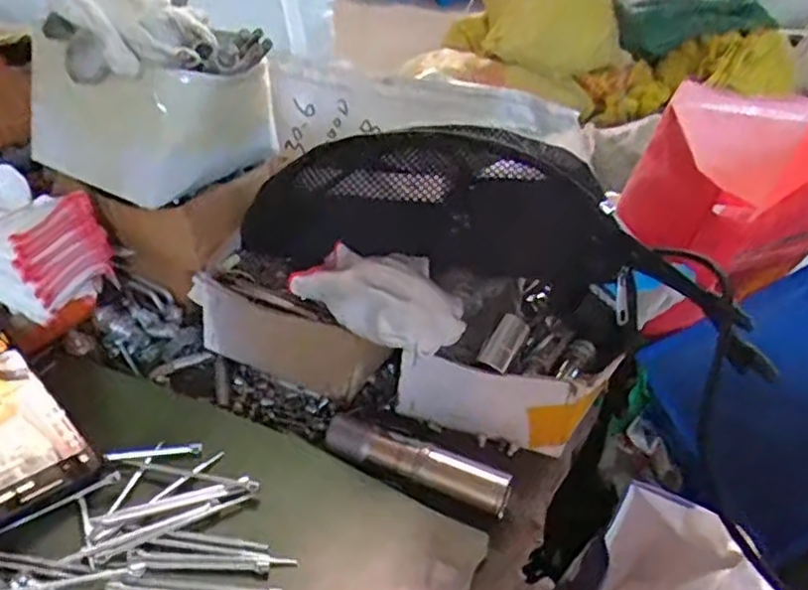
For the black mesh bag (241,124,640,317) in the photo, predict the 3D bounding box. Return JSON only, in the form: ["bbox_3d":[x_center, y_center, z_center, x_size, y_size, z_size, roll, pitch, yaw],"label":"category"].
[{"bbox_3d":[0.020,-0.064,0.493,0.268,0.114,0.047,12,32,6],"label":"black mesh bag"}]

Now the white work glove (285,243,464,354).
[{"bbox_3d":[-0.012,-0.001,0.468,0.119,0.042,0.080,31,39,32],"label":"white work glove"}]

